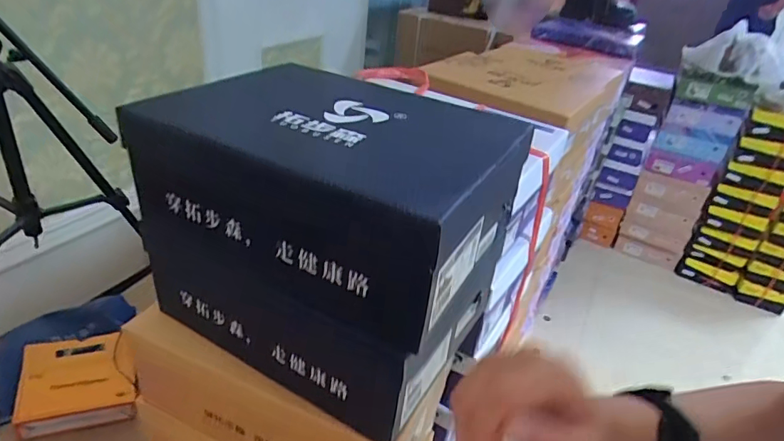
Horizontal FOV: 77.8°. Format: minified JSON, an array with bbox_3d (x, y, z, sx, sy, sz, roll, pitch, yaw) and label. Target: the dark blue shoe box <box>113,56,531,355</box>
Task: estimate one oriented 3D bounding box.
[{"bbox_3d":[-0.051,-0.031,0.445,0.293,0.130,0.237,22,35,22],"label":"dark blue shoe box"}]

